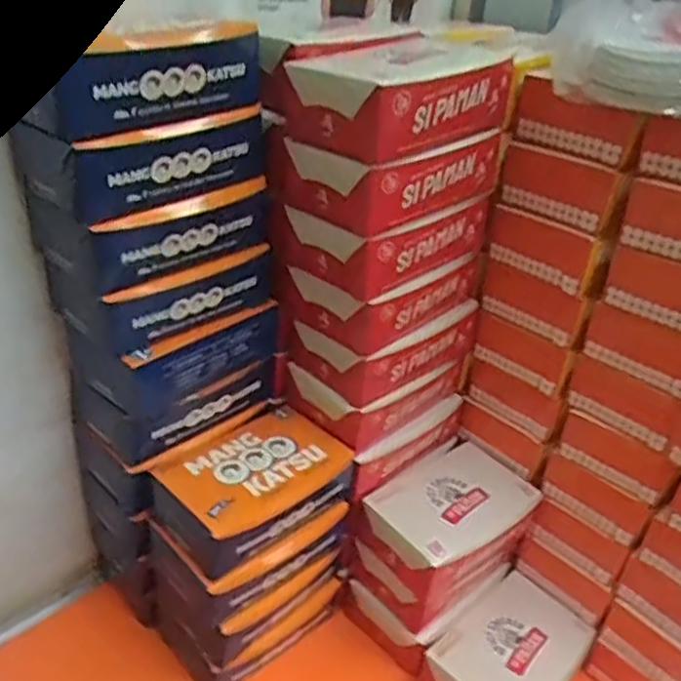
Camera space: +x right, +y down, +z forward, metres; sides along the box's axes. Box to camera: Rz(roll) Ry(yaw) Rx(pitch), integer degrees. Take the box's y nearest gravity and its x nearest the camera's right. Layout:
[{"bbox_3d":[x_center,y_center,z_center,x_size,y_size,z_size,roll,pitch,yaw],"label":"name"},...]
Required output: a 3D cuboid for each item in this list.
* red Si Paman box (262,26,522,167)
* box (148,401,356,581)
[{"bbox_3d":[0.036,-0.213,0.599,0.168,0.070,0.147,-23,42,-40],"label":"red Si Paman box"},{"bbox_3d":[-0.083,0.143,0.688,0.121,0.063,0.178,31,38,33],"label":"box"}]

